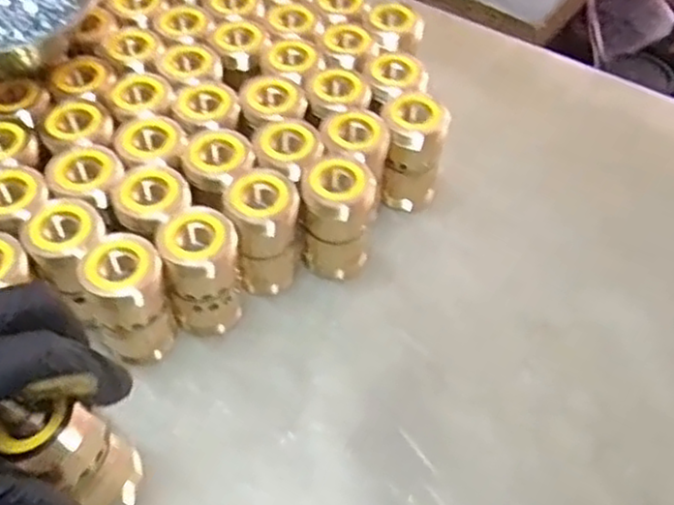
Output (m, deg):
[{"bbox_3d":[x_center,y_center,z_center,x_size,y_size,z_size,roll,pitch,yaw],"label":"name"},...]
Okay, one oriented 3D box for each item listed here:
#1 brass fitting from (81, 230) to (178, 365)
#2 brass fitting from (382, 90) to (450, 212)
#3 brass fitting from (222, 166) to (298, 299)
[{"bbox_3d":[-0.114,0.028,0.387,0.039,0.076,0.039,-22,56,-20],"label":"brass fitting"},{"bbox_3d":[0.049,-0.064,0.463,0.039,0.078,0.038,13,51,6],"label":"brass fitting"},{"bbox_3d":[-0.044,-0.012,0.421,0.041,0.077,0.040,-5,51,-8],"label":"brass fitting"}]

